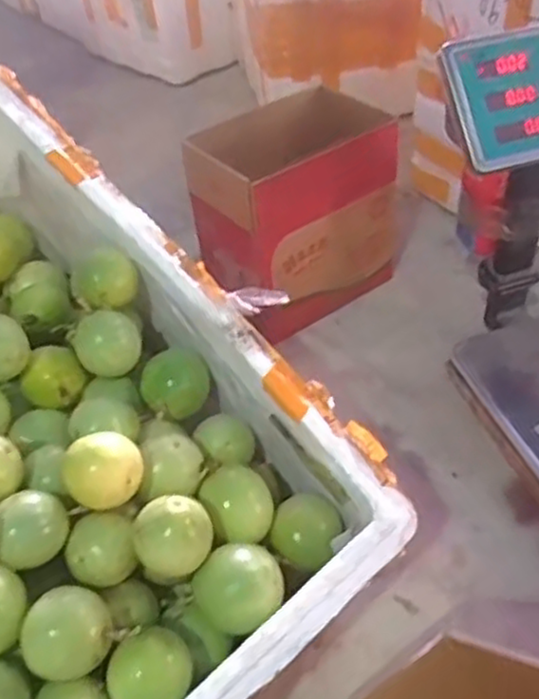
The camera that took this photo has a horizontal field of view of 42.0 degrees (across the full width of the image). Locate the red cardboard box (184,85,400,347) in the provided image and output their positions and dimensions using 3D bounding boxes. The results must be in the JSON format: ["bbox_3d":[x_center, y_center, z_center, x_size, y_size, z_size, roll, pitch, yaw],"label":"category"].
[{"bbox_3d":[0.043,-0.214,1.035,0.259,0.285,0.176,-29,47,-23],"label":"red cardboard box"}]

